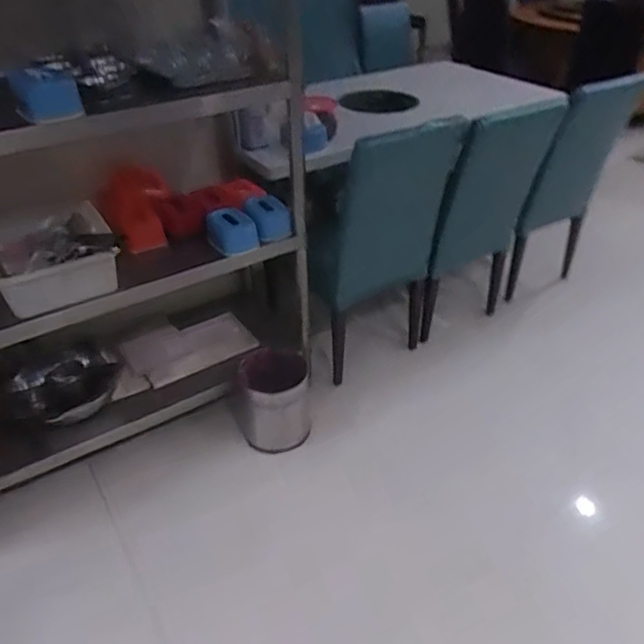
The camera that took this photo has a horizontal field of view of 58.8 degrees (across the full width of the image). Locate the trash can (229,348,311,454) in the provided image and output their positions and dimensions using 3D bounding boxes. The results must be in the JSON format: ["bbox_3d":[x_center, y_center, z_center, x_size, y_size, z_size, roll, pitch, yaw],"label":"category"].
[{"bbox_3d":[-0.155,0.239,1.762,0.230,0.270,0.205,-4,38,-5],"label":"trash can"}]

